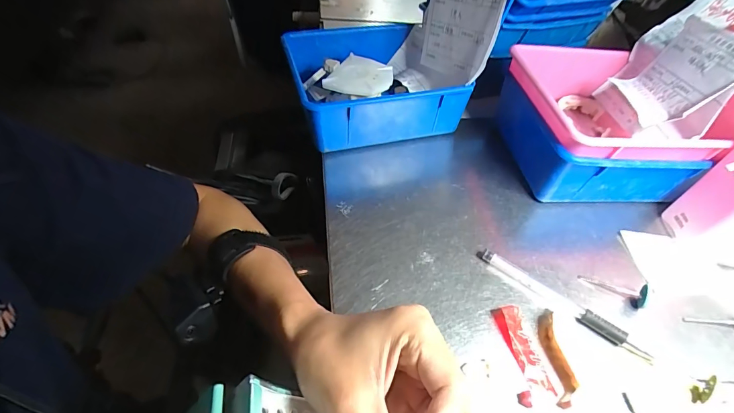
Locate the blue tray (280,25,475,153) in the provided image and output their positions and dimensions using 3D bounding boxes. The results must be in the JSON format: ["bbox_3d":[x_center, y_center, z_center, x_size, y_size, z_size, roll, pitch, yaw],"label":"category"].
[{"bbox_3d":[-0.001,-0.138,0.425,0.161,0.066,0.160,-11,51,-15],"label":"blue tray"}]

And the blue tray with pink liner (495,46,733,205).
[{"bbox_3d":[0.218,-0.080,0.380,0.140,0.085,0.153,0,49,-6],"label":"blue tray with pink liner"}]

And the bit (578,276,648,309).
[{"bbox_3d":[0.195,0.065,0.299,0.047,0.014,0.014,18,49,10],"label":"bit"}]

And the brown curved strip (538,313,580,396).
[{"bbox_3d":[0.131,0.099,0.265,0.012,0.012,0.055,4,48,-3],"label":"brown curved strip"}]

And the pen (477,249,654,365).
[{"bbox_3d":[0.146,0.071,0.289,0.131,0.012,0.012,36,54,23],"label":"pen"}]

